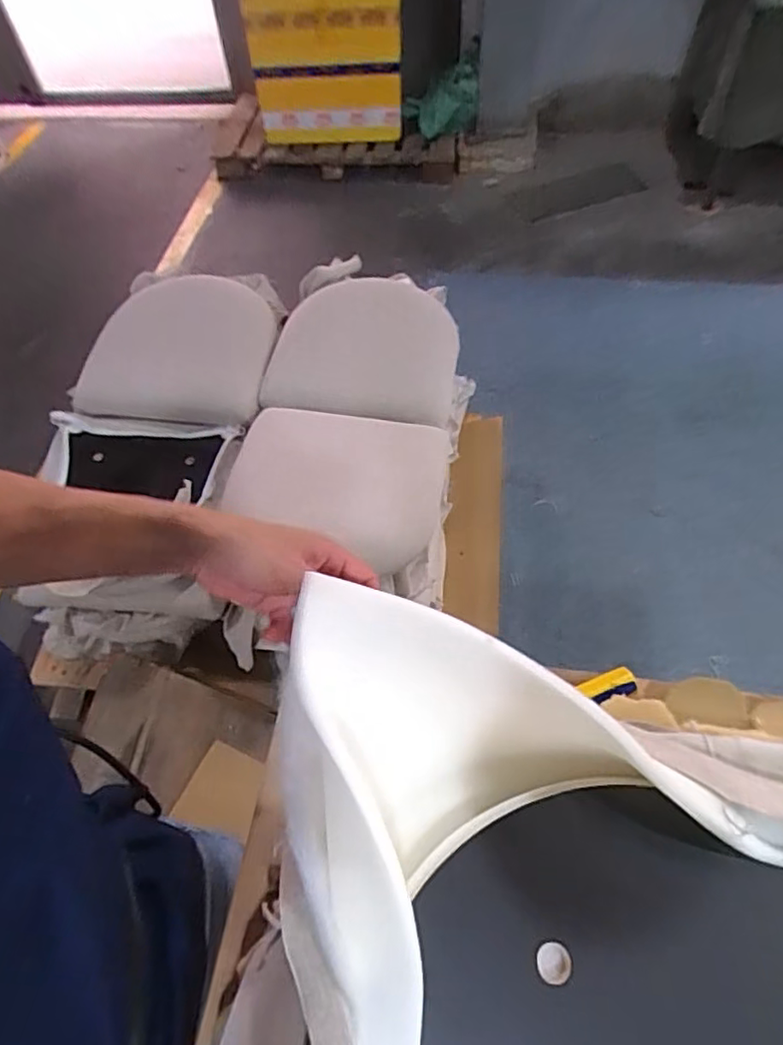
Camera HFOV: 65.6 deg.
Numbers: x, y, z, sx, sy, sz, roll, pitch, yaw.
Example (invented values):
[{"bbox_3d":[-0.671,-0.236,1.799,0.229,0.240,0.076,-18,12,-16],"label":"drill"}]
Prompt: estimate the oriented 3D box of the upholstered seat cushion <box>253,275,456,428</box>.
[{"bbox_3d":[-0.058,-0.427,1.520,0.464,0.081,0.412,8,57,9],"label":"upholstered seat cushion"}]

